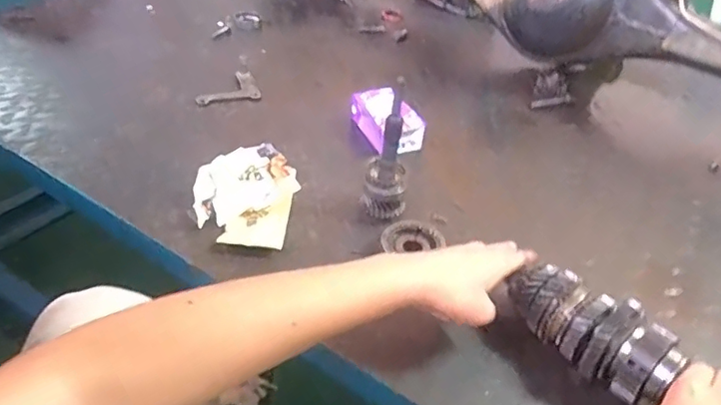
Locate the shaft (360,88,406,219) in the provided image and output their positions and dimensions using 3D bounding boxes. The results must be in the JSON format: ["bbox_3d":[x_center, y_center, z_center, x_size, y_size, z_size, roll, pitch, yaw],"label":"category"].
[{"bbox_3d":[0.029,-0.045,0.624,0.049,0.148,0.050,2,40,-2],"label":"shaft"}]

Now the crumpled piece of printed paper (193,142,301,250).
[{"bbox_3d":[-0.133,-0.007,0.634,0.108,0.056,0.125,3,40,0],"label":"crumpled piece of printed paper"}]

